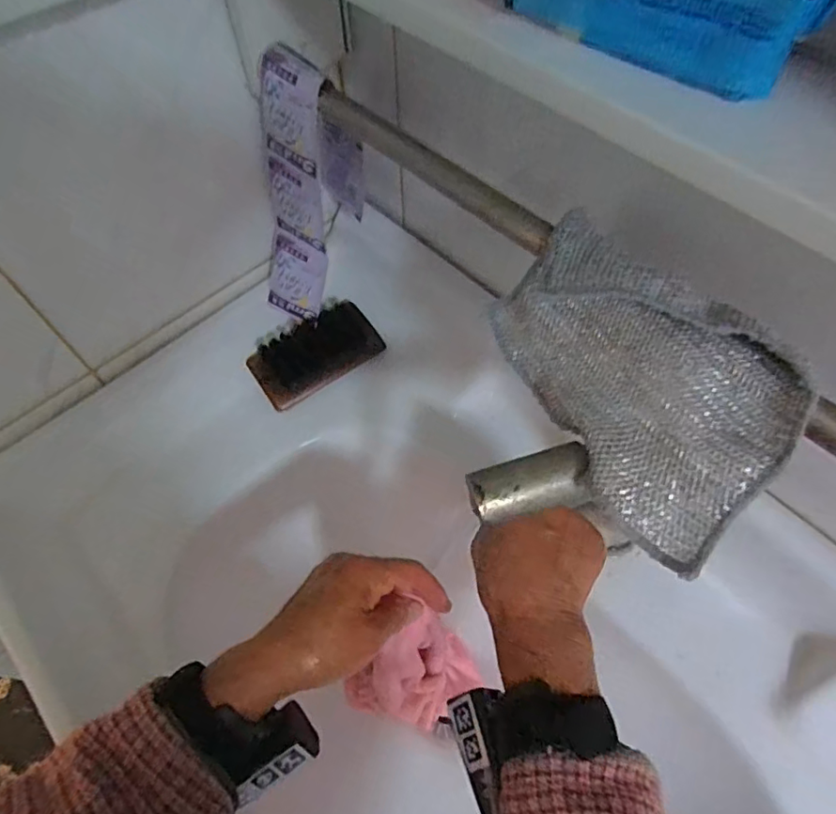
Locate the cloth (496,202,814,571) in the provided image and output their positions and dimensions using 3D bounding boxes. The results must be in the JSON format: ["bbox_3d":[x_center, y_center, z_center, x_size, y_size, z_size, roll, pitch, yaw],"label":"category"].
[{"bbox_3d":[0.099,-0.014,0.283,0.090,0.071,0.168,-33,65,-17],"label":"cloth"}]

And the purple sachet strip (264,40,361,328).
[{"bbox_3d":[-0.093,-0.184,0.498,0.069,0.234,0.110,32,65,18],"label":"purple sachet strip"}]

